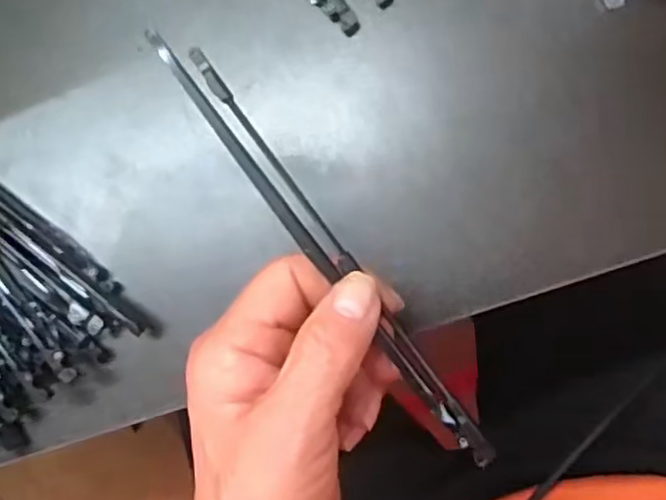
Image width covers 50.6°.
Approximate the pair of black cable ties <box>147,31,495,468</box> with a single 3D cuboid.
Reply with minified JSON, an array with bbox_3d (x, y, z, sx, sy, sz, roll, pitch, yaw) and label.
[{"bbox_3d":[-0.001,0.001,0.246,0.013,0.006,0.185,-38,94,-1],"label":"pair of black cable ties"}]

